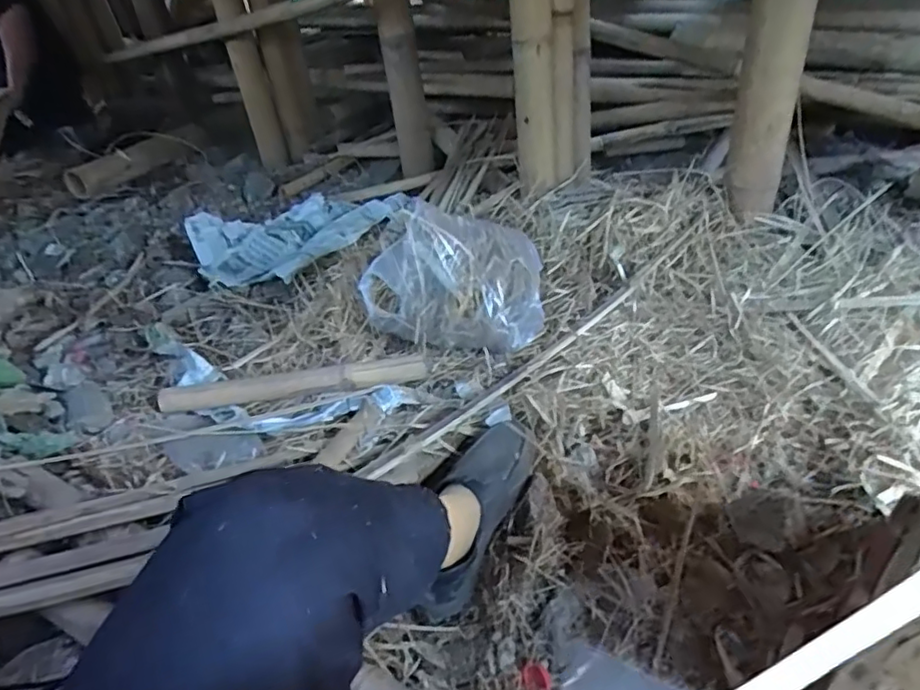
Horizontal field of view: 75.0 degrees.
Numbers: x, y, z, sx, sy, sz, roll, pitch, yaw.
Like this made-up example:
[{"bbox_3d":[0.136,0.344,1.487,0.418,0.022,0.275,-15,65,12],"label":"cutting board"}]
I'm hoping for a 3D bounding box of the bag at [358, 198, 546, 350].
[{"bbox_3d":[-0.016,-0.123,1.013,0.302,0.178,0.179,-5,35,1],"label":"bag"}]

